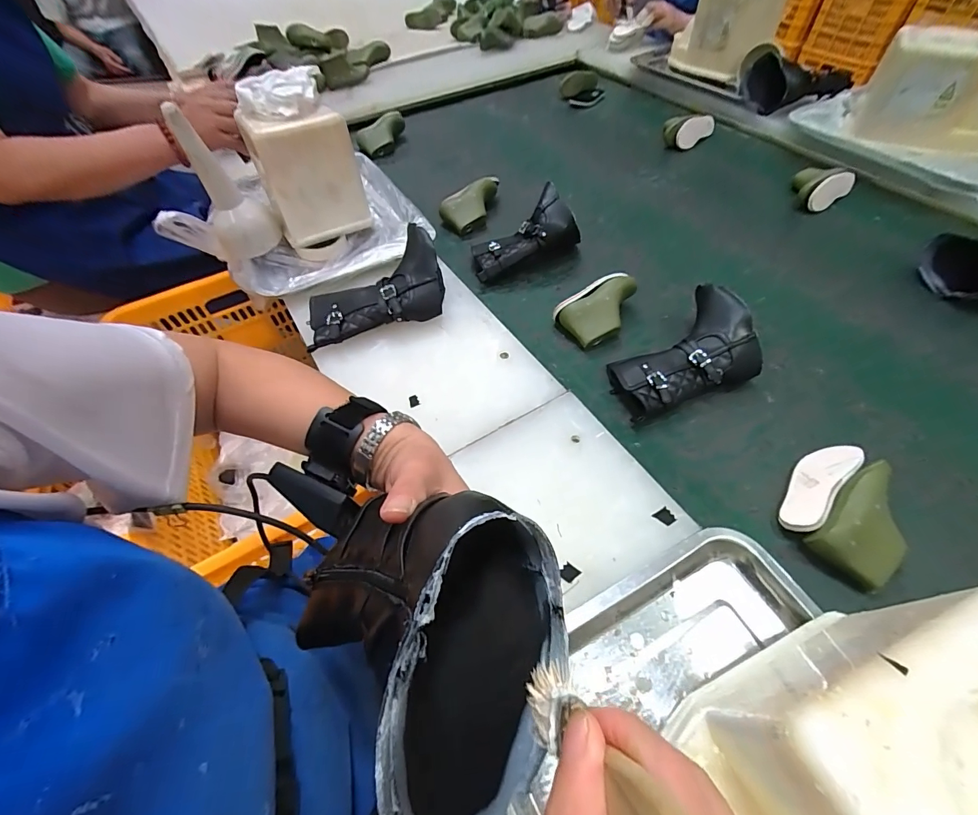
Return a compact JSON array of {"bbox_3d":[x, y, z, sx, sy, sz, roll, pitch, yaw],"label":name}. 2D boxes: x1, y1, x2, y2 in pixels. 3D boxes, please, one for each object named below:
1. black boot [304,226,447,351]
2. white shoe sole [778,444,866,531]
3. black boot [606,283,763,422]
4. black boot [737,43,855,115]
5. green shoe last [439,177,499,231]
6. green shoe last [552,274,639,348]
[{"bbox_3d":[-0.154,-0.151,0.578,0.202,0.067,0.114,-28,57,-4],"label":"black boot"},{"bbox_3d":[0.356,0.082,0.459,0.127,0.008,0.052,-41,19,-18],"label":"white shoe sole"},{"bbox_3d":[0.262,-0.068,0.559,0.216,0.068,0.132,-27,58,-20],"label":"black boot"},{"bbox_3d":[0.705,-0.771,0.982,0.202,0.086,0.165,-20,56,-12],"label":"black boot"},{"bbox_3d":[-0.036,-0.390,0.808,0.057,0.056,0.150,23,55,15],"label":"green shoe last"},{"bbox_3d":[0.168,-0.147,0.622,0.120,0.054,0.076,-27,58,-20],"label":"green shoe last"}]

